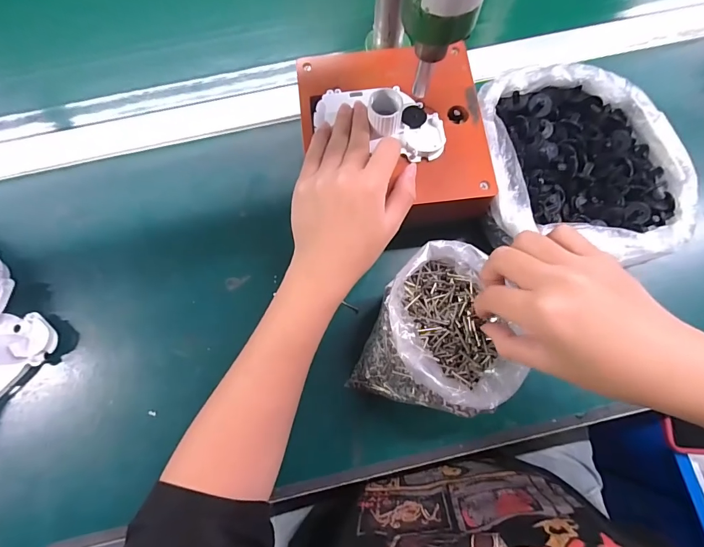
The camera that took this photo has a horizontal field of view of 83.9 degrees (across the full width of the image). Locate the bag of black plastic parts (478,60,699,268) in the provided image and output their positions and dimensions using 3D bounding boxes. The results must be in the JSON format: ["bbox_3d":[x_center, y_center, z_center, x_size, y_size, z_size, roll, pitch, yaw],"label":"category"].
[{"bbox_3d":[0.202,-0.089,0.354,0.173,0.069,0.178,0,75,0],"label":"bag of black plastic parts"}]

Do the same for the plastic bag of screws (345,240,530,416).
[{"bbox_3d":[0.071,0.046,0.302,0.106,0.070,0.122,20,79,4],"label":"plastic bag of screws"}]

